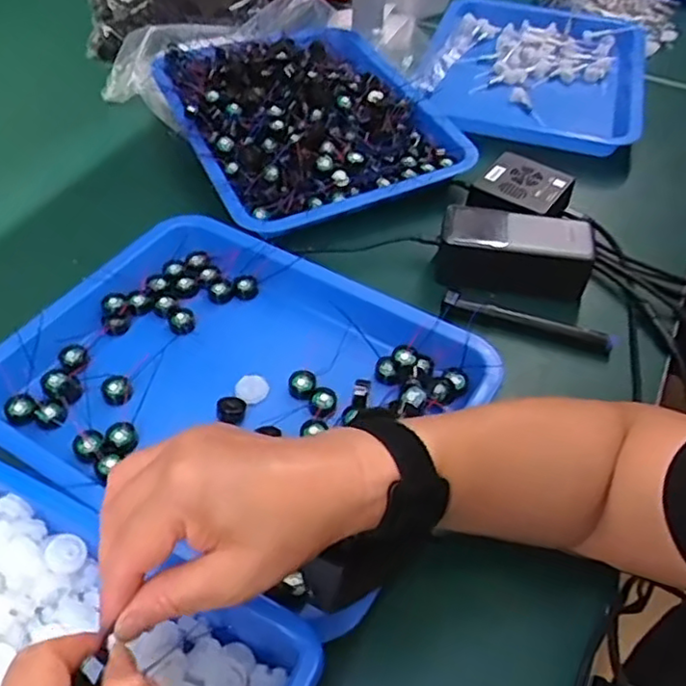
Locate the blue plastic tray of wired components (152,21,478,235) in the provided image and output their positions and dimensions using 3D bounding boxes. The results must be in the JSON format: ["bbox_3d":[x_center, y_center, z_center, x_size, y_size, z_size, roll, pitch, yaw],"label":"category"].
[{"bbox_3d":[-0.043,-0.258,0.711,0.261,0.054,0.337,-19,52,-18],"label":"blue plastic tray of wired components"}]

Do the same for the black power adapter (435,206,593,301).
[{"bbox_3d":[0.148,-0.080,0.589,0.131,0.053,0.058,5,48,2],"label":"black power adapter"}]

